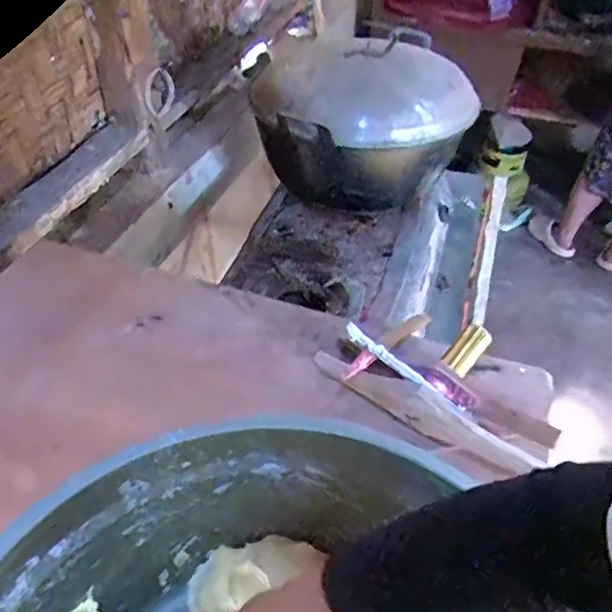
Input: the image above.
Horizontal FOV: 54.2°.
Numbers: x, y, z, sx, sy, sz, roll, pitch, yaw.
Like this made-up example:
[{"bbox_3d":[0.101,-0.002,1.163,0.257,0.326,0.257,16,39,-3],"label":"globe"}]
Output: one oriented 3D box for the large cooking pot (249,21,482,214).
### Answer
[{"bbox_3d":[0.112,-0.392,1.216,0.390,0.253,0.375,3,43,1],"label":"large cooking pot"}]

